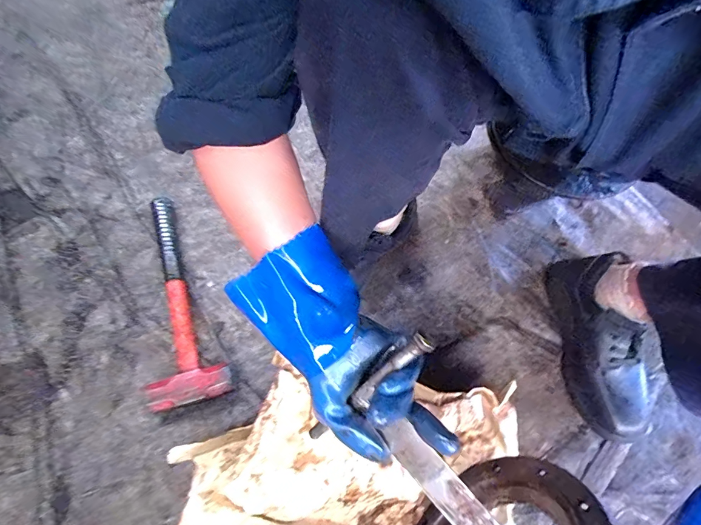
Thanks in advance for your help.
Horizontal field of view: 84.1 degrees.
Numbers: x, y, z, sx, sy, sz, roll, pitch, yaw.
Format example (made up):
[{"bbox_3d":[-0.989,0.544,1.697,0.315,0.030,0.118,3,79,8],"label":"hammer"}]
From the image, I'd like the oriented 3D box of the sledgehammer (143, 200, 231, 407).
[{"bbox_3d":[-0.262,0.043,0.588,0.107,0.037,0.340,-15,67,-10],"label":"sledgehammer"}]

